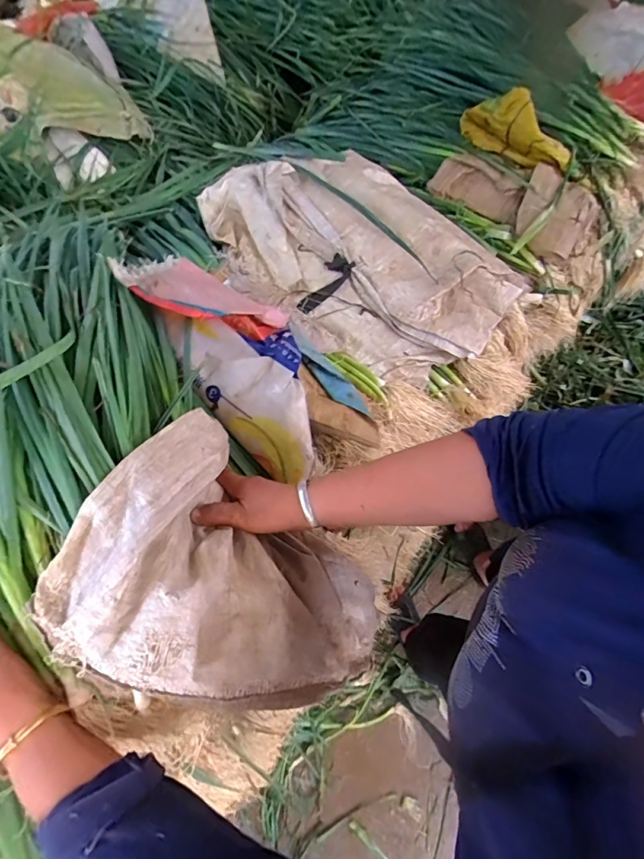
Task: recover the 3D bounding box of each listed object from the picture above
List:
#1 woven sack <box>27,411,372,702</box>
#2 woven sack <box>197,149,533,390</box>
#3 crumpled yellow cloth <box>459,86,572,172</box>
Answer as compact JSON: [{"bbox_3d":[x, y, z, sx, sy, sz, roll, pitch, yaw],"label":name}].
[{"bbox_3d":[-0.080,0.165,0.432,0.292,0.214,0.209,35,73,10],"label":"woven sack"},{"bbox_3d":[0.049,-0.309,0.718,0.549,0.060,0.376,30,72,9],"label":"woven sack"},{"bbox_3d":[0.385,-0.589,0.802,0.230,0.087,0.113,27,72,8],"label":"crumpled yellow cloth"}]

